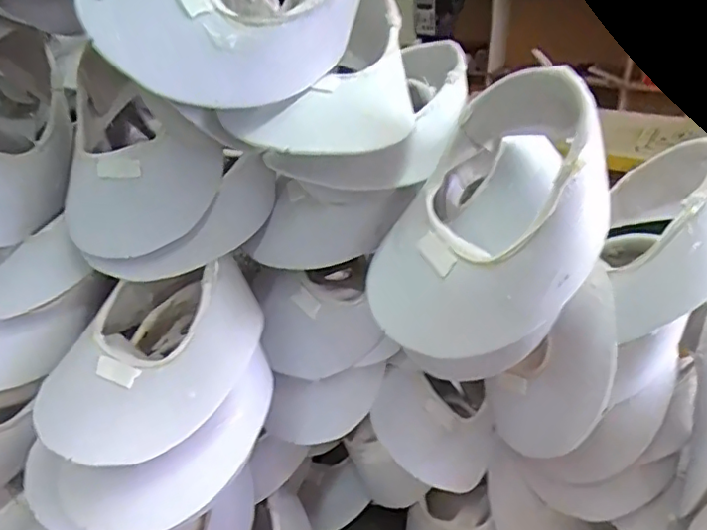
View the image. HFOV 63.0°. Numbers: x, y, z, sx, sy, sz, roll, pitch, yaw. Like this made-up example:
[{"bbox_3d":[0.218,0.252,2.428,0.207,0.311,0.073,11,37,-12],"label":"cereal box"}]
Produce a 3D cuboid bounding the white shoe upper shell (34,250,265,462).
[{"bbox_3d":[-0.116,0.059,0.346,0.106,0.055,0.122,10,62,9],"label":"white shoe upper shell"}]

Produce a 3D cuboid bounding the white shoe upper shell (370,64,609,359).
[{"bbox_3d":[0.076,-0.023,0.312,0.112,0.147,0.076,18,7,32],"label":"white shoe upper shell"}]

